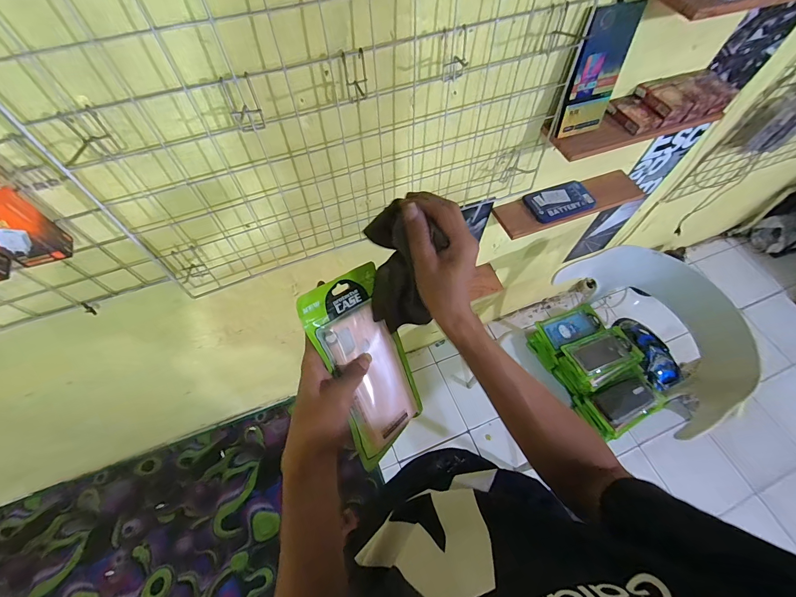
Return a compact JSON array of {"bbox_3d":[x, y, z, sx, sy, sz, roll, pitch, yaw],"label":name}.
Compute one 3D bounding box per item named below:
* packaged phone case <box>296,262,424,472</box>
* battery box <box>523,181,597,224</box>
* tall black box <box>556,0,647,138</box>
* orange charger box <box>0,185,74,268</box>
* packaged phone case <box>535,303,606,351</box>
[{"bbox_3d":[-0.031,0.073,0.394,0.107,0.008,0.204,-32,109,-40],"label":"packaged phone case"},{"bbox_3d":[0.407,-0.245,0.875,0.172,0.023,0.089,-17,62,-12],"label":"battery box"},{"bbox_3d":[0.345,-0.388,0.602,0.102,0.197,0.022,-18,53,-7],"label":"tall black box"},{"bbox_3d":[-0.481,-0.093,0.433,0.065,0.116,0.050,-26,65,-16],"label":"orange charger box"},{"bbox_3d":[0.536,0.087,1.081,0.205,0.024,0.097,-18,63,-12],"label":"packaged phone case"}]

